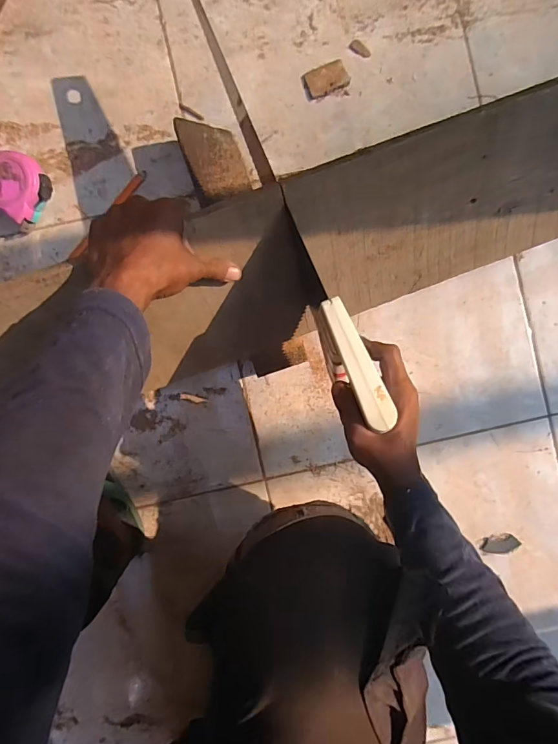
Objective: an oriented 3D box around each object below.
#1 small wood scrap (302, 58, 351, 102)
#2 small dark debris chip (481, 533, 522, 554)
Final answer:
[{"bbox_3d":[0.064,-0.397,0.572,0.061,0.005,0.039,-22,90,-1],"label":"small wood scrap"},{"bbox_3d":[0.302,0.234,0.572,0.052,0.004,0.025,-4,90,0],"label":"small dark debris chip"}]

